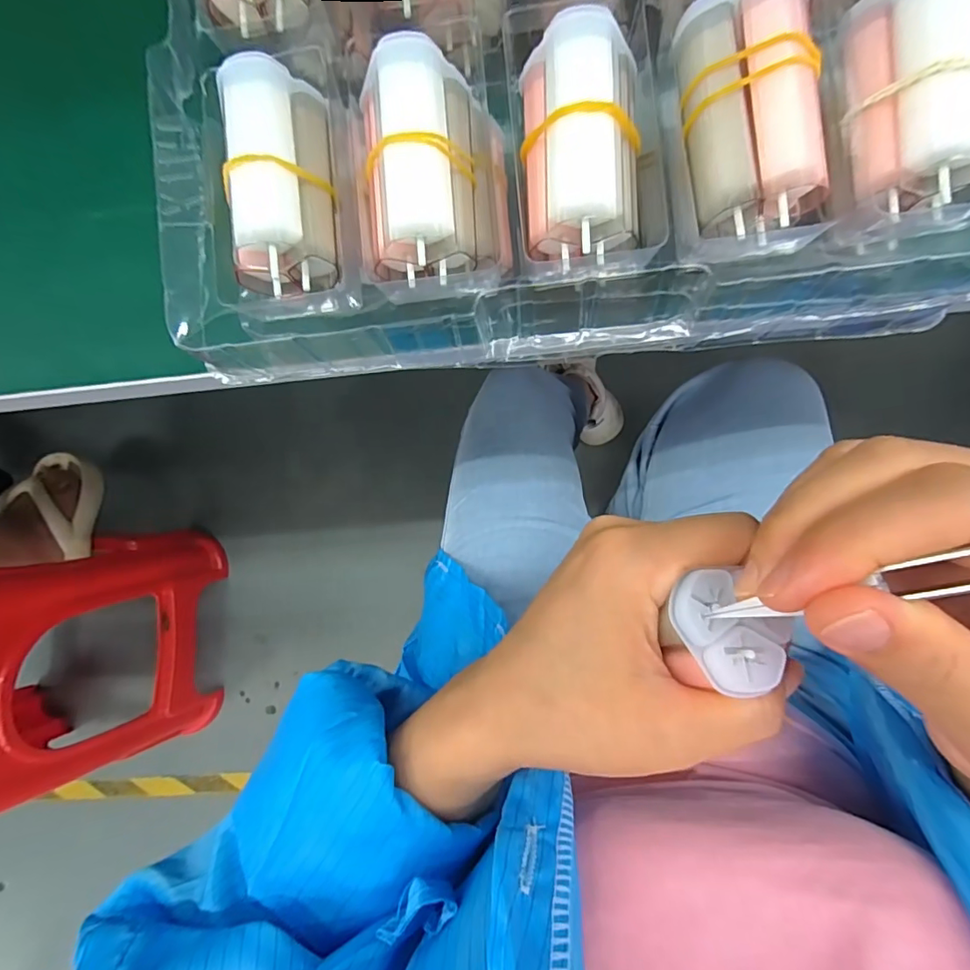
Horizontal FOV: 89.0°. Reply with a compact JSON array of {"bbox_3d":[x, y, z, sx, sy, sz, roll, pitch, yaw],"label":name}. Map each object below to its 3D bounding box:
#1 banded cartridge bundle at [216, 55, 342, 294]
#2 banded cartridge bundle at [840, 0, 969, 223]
[{"bbox_3d":[-0.069,-0.102,0.168,0.032,0.027,0.073,-2,86,4],"label":"banded cartridge bundle"},{"bbox_3d":[0.131,-0.119,0.148,0.026,0.023,0.070,-2,86,4],"label":"banded cartridge bundle"}]

